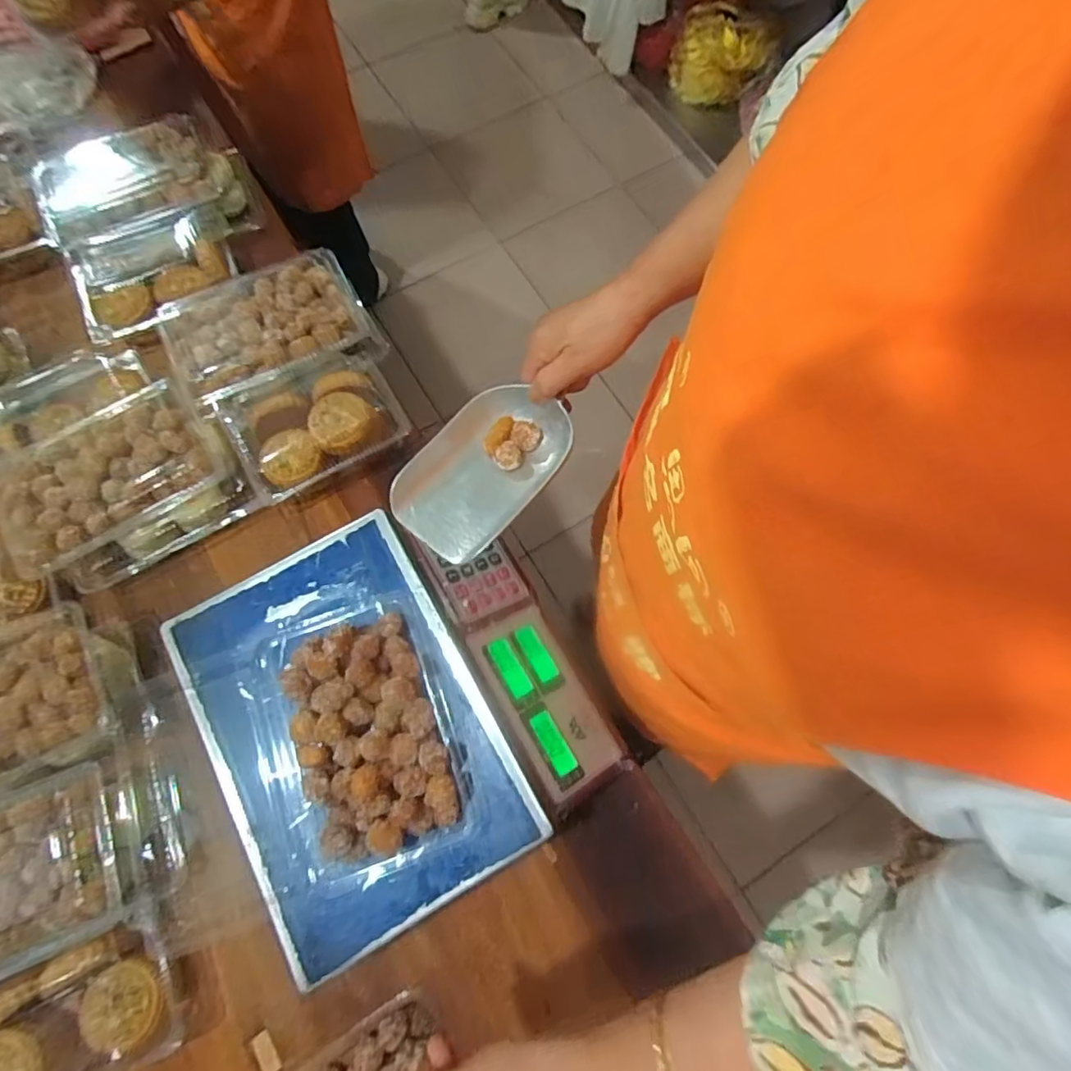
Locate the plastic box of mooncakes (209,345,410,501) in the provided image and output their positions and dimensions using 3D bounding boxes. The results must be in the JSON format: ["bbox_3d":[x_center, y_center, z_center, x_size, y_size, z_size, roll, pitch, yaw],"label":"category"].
[{"bbox_3d":[-0.247,-0.129,0.653,0.181,0.060,0.122,-29,75,-10],"label":"plastic box of mooncakes"}]

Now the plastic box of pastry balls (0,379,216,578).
[{"bbox_3d":[-0.437,-0.058,0.586,0.192,0.040,0.121,-33,76,-11],"label":"plastic box of pastry balls"}]

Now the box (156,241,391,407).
[{"bbox_3d":[-0.299,-0.231,0.672,0.218,0.068,0.130,-24,75,-8],"label":"box"}]

